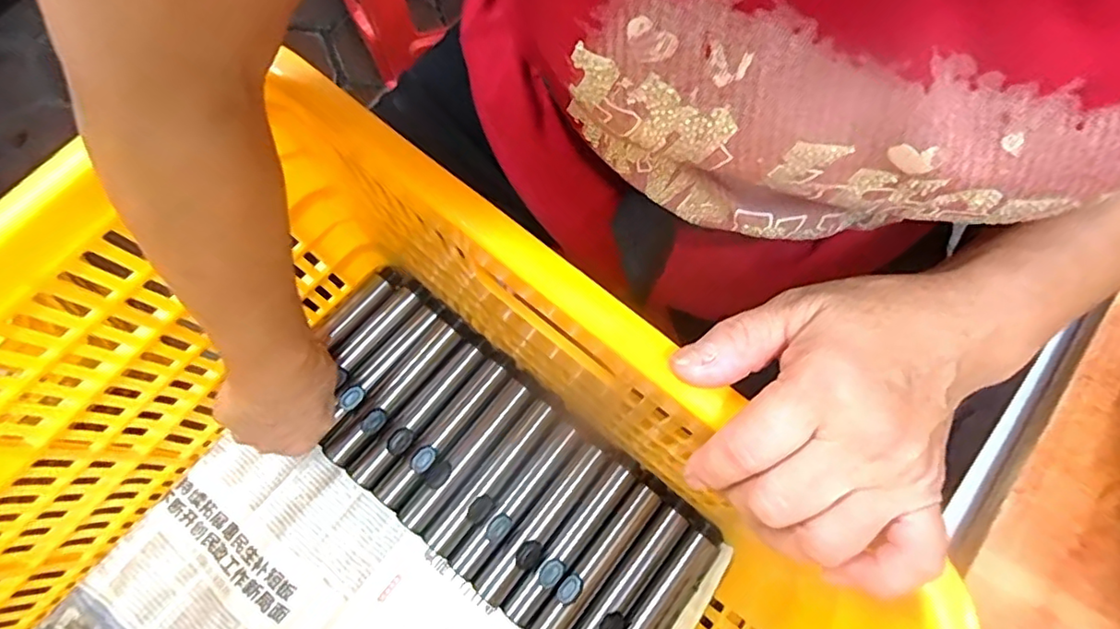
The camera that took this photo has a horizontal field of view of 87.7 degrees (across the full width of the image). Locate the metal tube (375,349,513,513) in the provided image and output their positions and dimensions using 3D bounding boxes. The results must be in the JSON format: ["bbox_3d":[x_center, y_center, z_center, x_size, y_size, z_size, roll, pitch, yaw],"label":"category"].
[{"bbox_3d":[-0.092,0.091,0.474,0.025,0.022,0.149,38,78,10],"label":"metal tube"}]

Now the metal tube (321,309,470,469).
[{"bbox_3d":[-0.133,0.059,0.481,0.031,0.023,0.151,36,78,10],"label":"metal tube"}]

